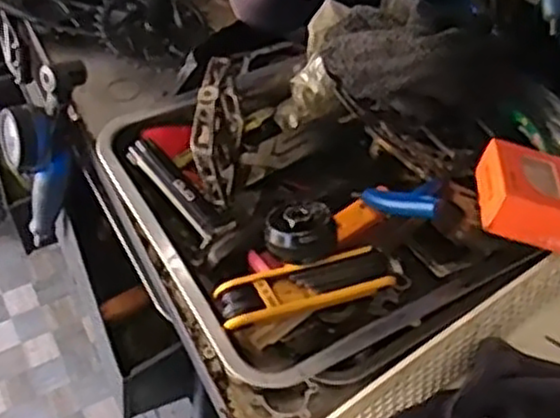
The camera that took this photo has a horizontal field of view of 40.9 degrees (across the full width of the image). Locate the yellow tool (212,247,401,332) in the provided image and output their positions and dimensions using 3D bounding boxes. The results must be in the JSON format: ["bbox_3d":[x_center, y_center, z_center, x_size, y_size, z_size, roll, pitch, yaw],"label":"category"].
[{"bbox_3d":[0.021,0.057,0.555,0.134,0.020,0.035,-15,55,-14],"label":"yellow tool"}]

